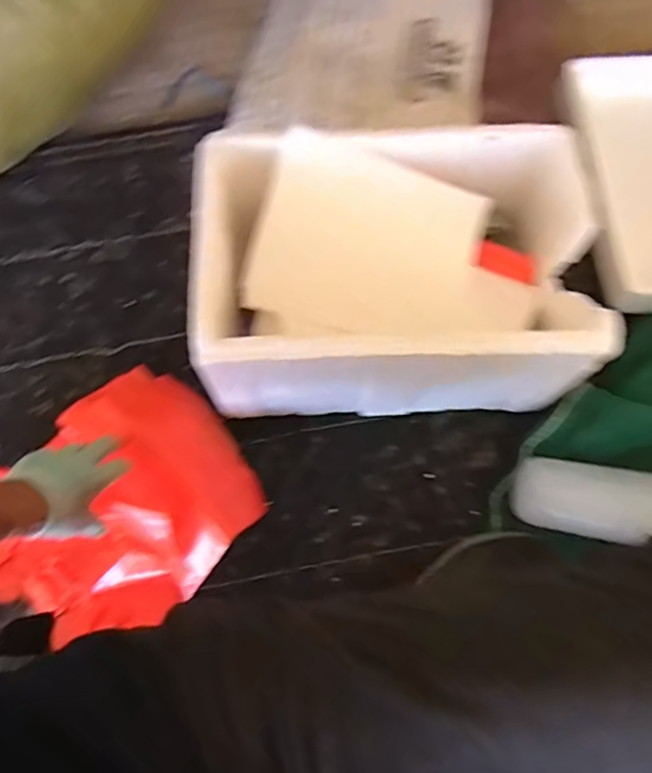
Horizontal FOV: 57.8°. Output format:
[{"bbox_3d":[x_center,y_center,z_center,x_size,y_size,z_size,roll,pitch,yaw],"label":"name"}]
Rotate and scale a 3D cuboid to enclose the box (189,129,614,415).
[{"bbox_3d":[0.089,-0.136,0.785,0.466,0.265,0.299,-2,70,0],"label":"box"}]

